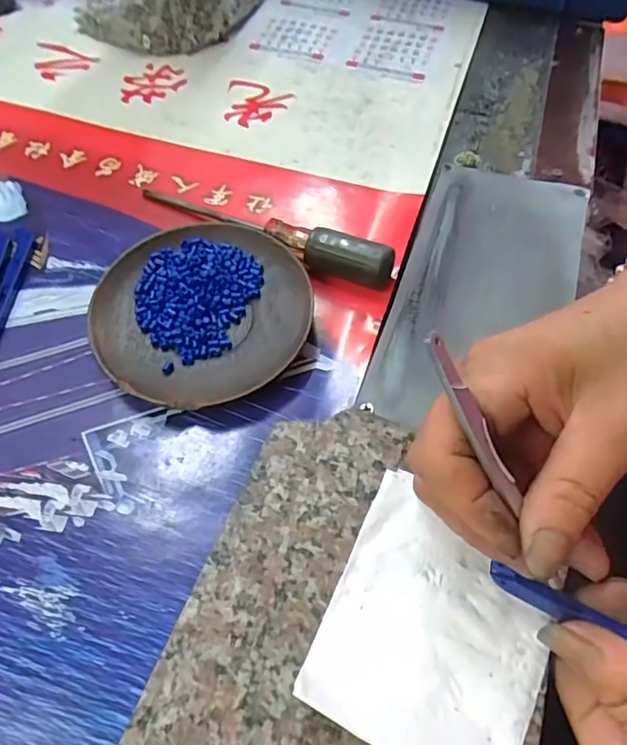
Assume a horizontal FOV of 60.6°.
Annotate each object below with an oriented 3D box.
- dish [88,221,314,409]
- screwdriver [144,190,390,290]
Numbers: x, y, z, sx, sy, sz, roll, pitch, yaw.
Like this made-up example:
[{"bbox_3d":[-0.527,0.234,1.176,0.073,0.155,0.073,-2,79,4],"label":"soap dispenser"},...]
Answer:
[{"bbox_3d":[-0.060,-0.032,0.289,0.110,0.021,0.113,1,60,-1],"label":"dish"},{"bbox_3d":[-0.032,-0.086,0.314,0.166,0.023,0.019,24,63,12],"label":"screwdriver"}]

